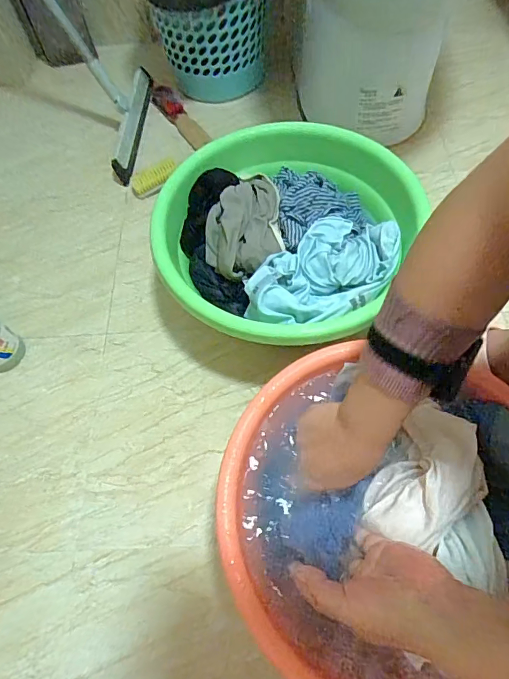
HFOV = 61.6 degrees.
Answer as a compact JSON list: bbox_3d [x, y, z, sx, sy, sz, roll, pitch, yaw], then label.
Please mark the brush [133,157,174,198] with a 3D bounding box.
[{"bbox_3d":[-0.180,-0.289,0.761,0.089,0.029,0.038,-39,67,2],"label":"brush"}]

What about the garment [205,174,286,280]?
[{"bbox_3d":[-0.017,-0.172,0.611,0.108,0.050,0.174,-4,61,1],"label":"garment"}]

